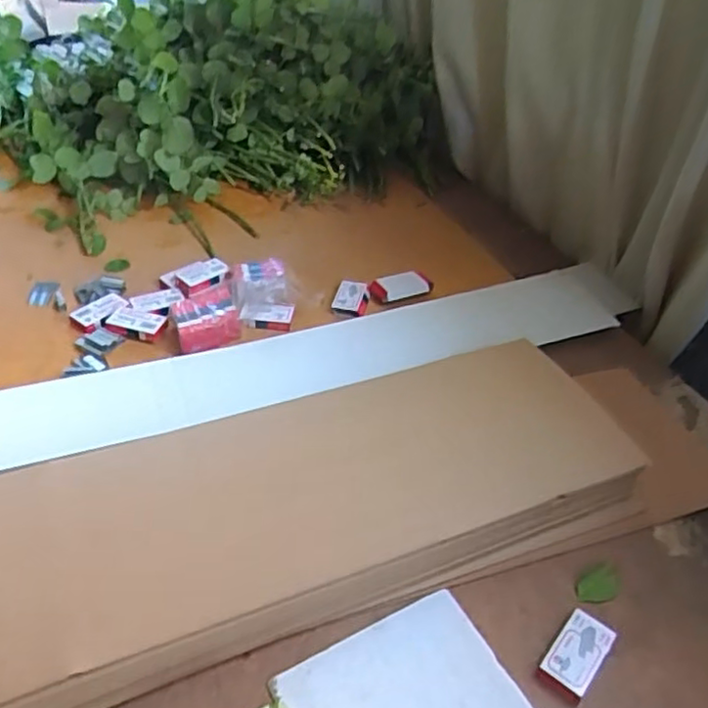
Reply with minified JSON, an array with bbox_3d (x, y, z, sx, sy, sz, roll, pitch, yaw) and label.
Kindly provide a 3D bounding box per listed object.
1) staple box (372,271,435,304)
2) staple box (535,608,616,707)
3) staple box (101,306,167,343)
[{"bbox_3d":[0.070,-0.096,0.948,0.087,0.020,0.046,-19,45,-26],"label":"staple box"},{"bbox_3d":[0.185,0.249,0.555,0.040,0.012,0.073,30,46,27],"label":"staple box"},{"bbox_3d":[-0.280,-0.037,0.860,0.074,0.015,0.046,13,41,10],"label":"staple box"}]

